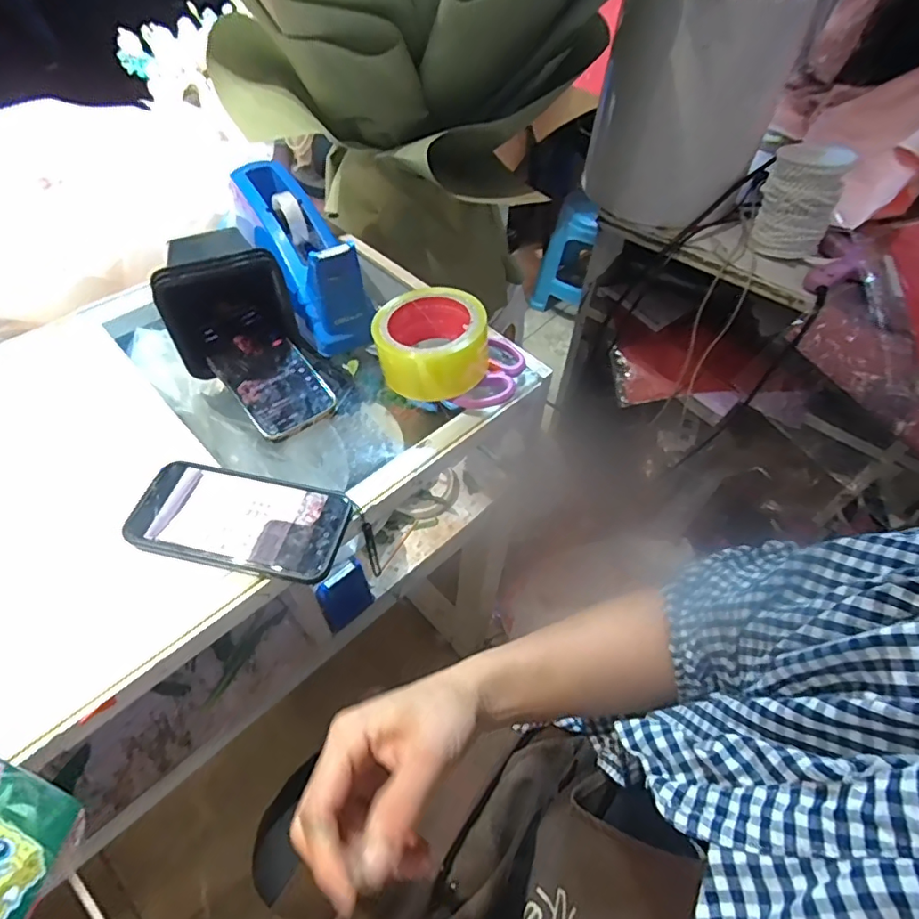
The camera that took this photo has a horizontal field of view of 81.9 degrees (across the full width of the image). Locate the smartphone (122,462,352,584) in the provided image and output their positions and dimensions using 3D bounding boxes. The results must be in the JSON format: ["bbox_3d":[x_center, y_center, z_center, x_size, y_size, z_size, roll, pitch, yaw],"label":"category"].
[{"bbox_3d":[-0.167,0.044,0.405,0.155,0.008,0.077,11,53,6],"label":"smartphone"}]

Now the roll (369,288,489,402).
[{"bbox_3d":[-0.024,-0.109,0.498,0.100,0.059,0.100,1,53,-2],"label":"roll"}]

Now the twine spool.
[{"bbox_3d":[0.442,-0.336,0.689,0.077,0.123,0.072,1,53,-2],"label":"twine spool"}]

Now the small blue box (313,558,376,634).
[{"bbox_3d":[-0.107,0.130,0.509,0.015,0.088,0.053,36,59,23],"label":"small blue box"}]

